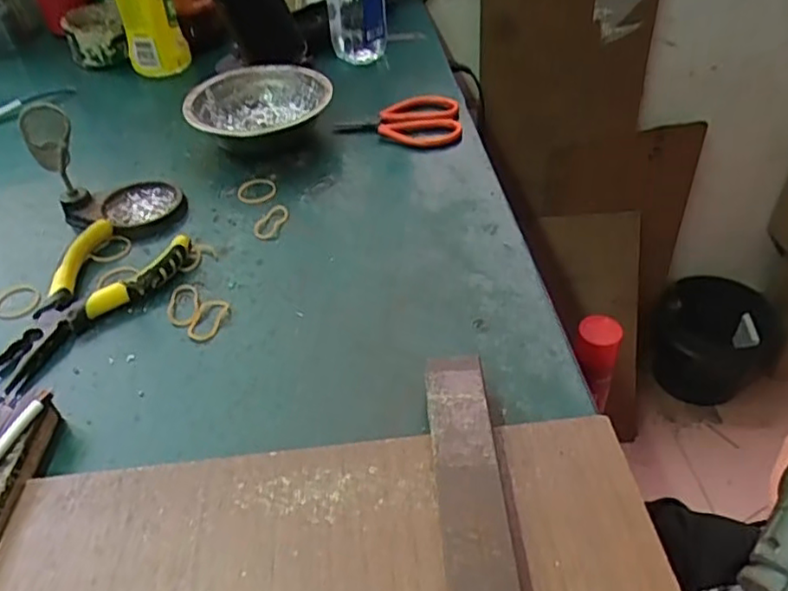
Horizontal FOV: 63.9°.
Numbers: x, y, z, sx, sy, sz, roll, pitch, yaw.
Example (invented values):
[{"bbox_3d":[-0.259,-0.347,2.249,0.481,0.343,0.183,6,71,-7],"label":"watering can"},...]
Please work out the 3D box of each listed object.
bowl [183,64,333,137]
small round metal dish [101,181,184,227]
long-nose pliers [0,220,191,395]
[{"bbox_3d":[-0.119,-0.162,0.574,0.122,0.046,0.122,-2,43,2],"label":"bowl"},{"bbox_3d":[-0.202,-0.074,0.510,0.059,0.009,0.065,-25,46,-21],"label":"small round metal dish"},{"bbox_3d":[-0.214,-0.004,0.429,0.075,0.021,0.143,23,49,27],"label":"long-nose pliers"}]

